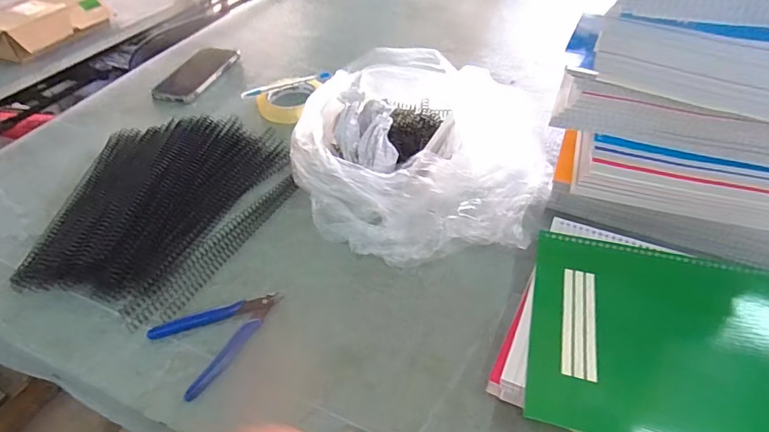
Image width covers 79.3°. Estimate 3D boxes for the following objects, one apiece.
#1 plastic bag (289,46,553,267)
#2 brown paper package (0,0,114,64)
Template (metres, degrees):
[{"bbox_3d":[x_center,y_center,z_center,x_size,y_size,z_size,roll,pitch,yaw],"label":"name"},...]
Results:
[{"bbox_3d":[0.026,-0.093,0.582,0.275,0.097,0.346,-13,45,-12],"label":"plastic bag"},{"bbox_3d":[-0.890,-0.503,1.204,0.178,0.076,0.339,12,47,13],"label":"brown paper package"}]

